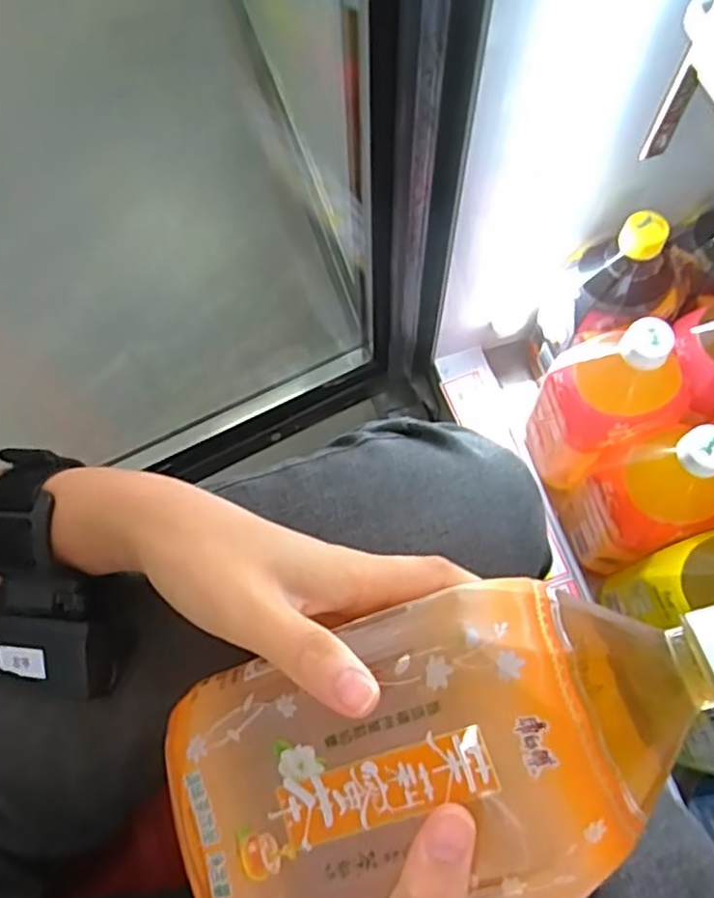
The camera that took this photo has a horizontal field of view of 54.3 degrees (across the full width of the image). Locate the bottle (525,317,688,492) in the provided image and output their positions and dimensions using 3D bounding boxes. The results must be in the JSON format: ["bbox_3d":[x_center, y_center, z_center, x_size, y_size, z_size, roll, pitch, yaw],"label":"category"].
[{"bbox_3d":[0.192,-0.034,0.542,0.092,0.186,0.075,42,74,17],"label":"bottle"}]

